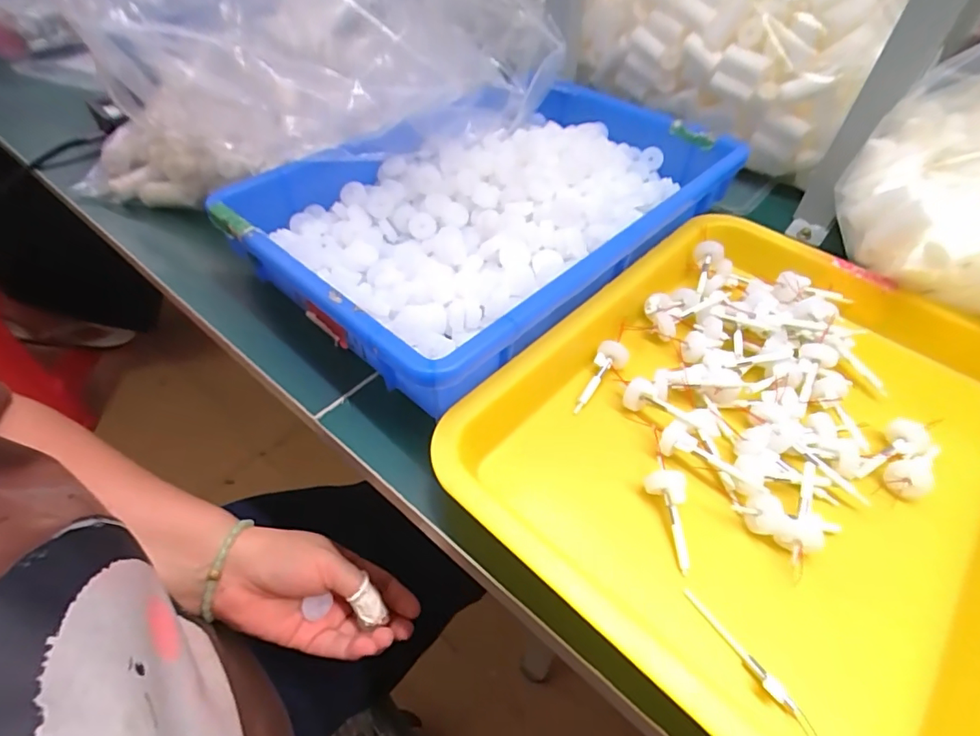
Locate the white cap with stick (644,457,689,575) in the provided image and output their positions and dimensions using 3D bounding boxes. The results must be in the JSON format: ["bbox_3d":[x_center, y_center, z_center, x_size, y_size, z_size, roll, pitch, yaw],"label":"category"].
[{"bbox_3d":[0.093,0.076,0.261,0.017,0.017,0.054,-3,69,-5],"label":"white cap with stick"}]

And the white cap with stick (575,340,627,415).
[{"bbox_3d":[0.069,0.007,0.319,0.018,0.012,0.053,27,67,20],"label":"white cap with stick"}]

